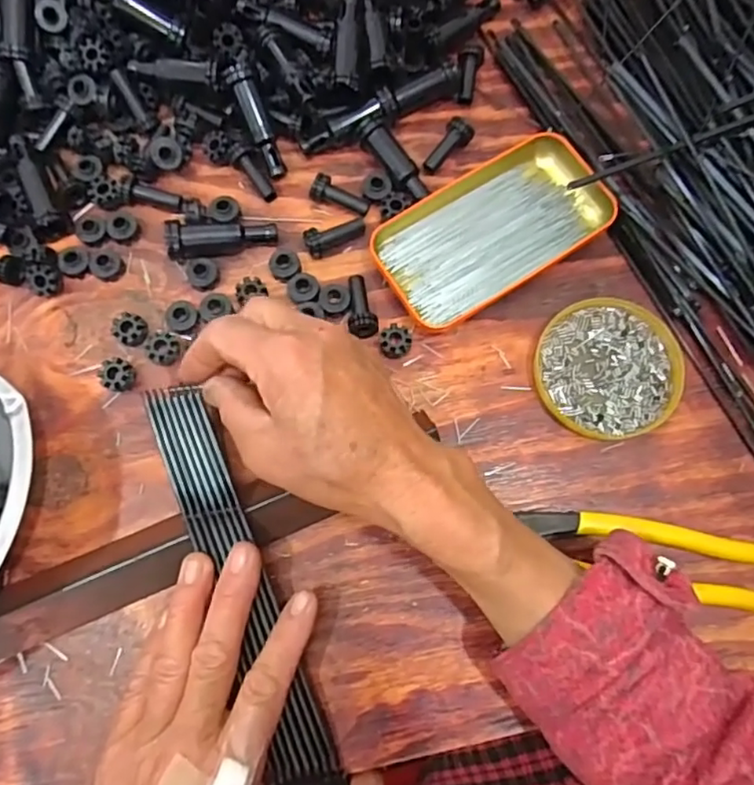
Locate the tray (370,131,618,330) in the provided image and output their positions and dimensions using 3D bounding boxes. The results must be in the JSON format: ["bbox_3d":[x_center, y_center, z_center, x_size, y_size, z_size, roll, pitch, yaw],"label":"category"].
[{"bbox_3d":[0.071,-0.103,0.378,0.145,0.016,0.079,-32,78,-8],"label":"tray"}]

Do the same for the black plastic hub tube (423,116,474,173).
[{"bbox_3d":[0.044,-0.158,0.395,0.017,0.016,0.039,43,96,10],"label":"black plastic hub tube"}]

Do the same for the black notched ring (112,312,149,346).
[{"bbox_3d":[-0.146,-0.036,0.364,0.020,0.013,0.018,38,79,9],"label":"black notched ring"}]

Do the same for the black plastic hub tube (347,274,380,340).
[{"bbox_3d":[-0.008,-0.053,0.365,0.017,0.013,0.042,0,75,0],"label":"black plastic hub tube"}]

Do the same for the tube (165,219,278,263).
[{"bbox_3d":[-0.095,-0.096,0.374,0.064,0.023,0.022,-9,76,-2],"label":"tube"}]

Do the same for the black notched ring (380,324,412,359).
[{"bbox_3d":[0.011,-0.031,0.361,0.019,0.011,0.018,0,75,0],"label":"black notched ring"}]

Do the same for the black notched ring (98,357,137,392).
[{"bbox_3d":[-0.152,-0.010,0.356,0.019,0.011,0.020,0,75,0],"label":"black notched ring"}]

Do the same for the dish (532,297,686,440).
[{"bbox_3d":[0.137,-0.015,0.359,0.085,0.009,0.081,0,75,0],"label":"dish"}]

